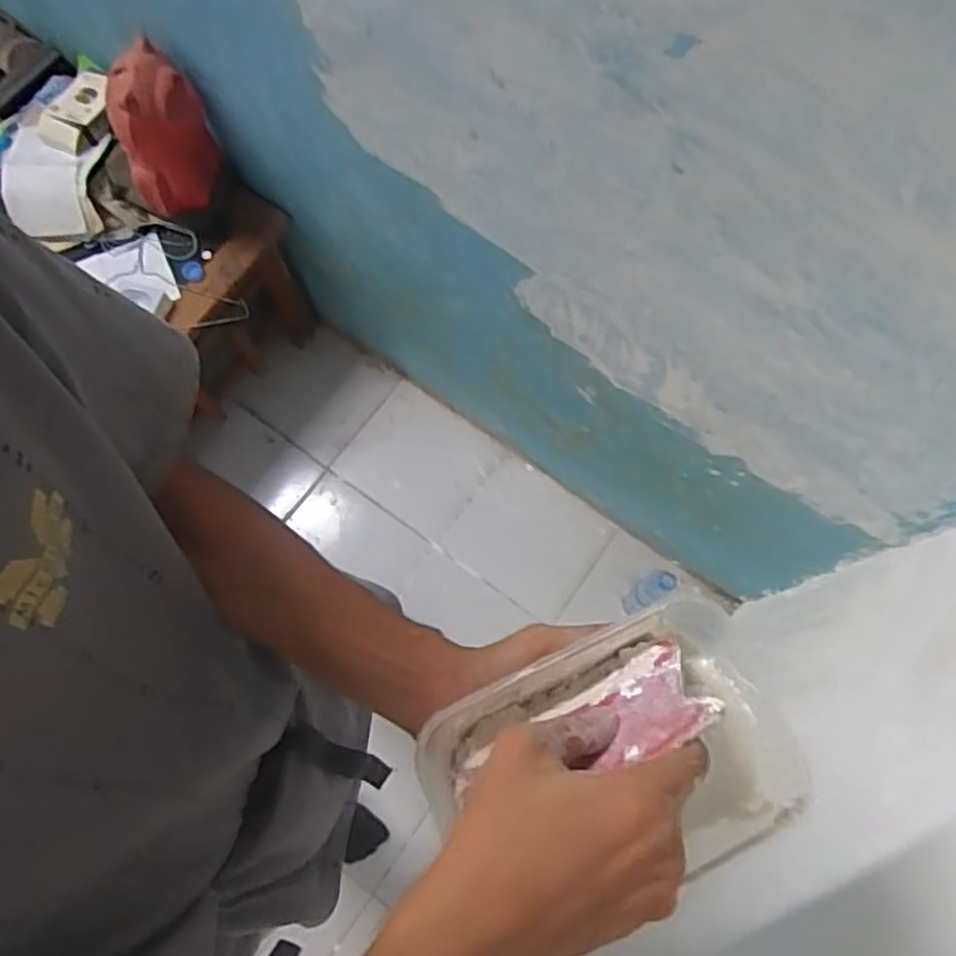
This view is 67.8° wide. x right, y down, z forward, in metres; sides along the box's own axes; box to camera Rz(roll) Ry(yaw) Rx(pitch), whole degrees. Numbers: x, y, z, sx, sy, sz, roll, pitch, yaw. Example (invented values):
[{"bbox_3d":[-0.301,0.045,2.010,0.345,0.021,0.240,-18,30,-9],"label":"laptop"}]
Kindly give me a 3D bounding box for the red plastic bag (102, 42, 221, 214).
[{"bbox_3d":[-0.504,-0.534,1.138,0.158,0.282,0.103,-24,76,-7],"label":"red plastic bag"}]

